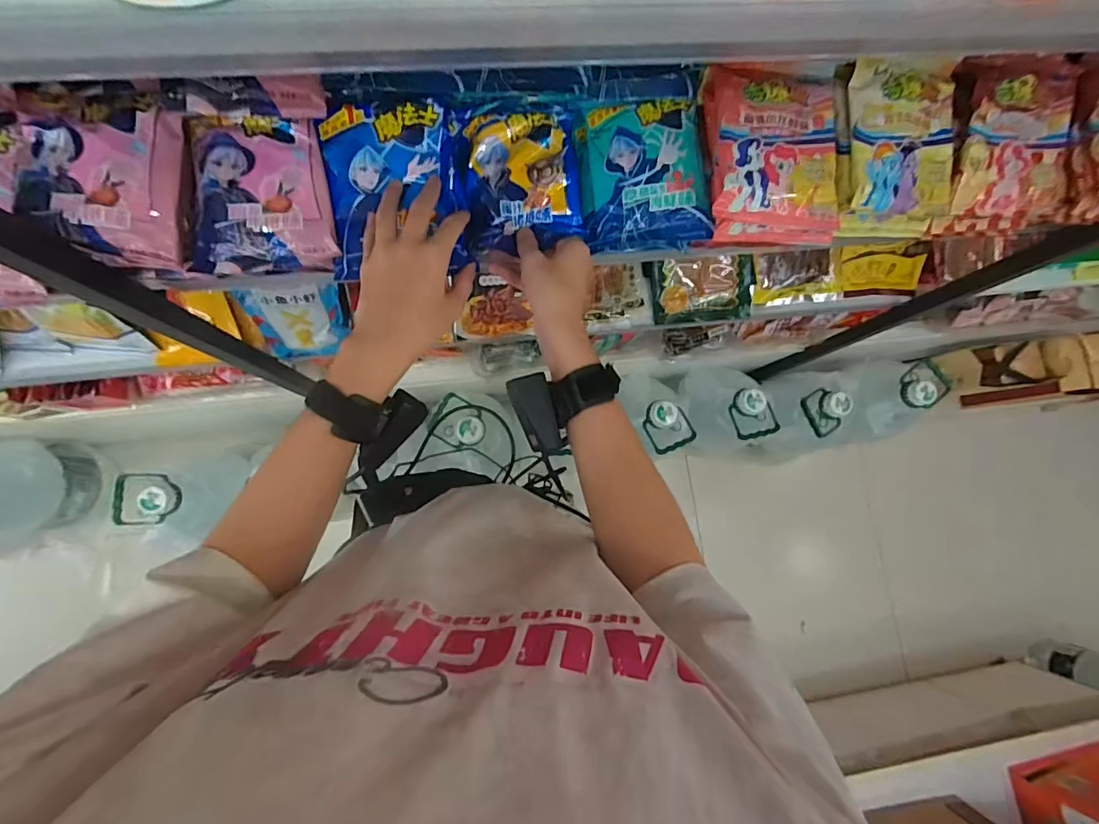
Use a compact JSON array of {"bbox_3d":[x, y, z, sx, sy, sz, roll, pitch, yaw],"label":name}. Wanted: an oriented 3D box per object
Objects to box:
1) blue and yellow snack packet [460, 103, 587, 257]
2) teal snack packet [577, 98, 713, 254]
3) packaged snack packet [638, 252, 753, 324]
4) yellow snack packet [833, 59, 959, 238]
[{"bbox_3d":[-0.027,-0.249,0.542,0.123,0.032,0.152,-4,91,-6],"label":"blue and yellow snack packet"},{"bbox_3d":[0.100,-0.254,0.554,0.127,0.046,0.150,-4,82,-6],"label":"teal snack packet"},{"bbox_3d":[0.264,-0.214,0.901,0.192,0.031,0.113,-4,110,-4],"label":"packaged snack packet"},{"bbox_3d":[0.368,-0.281,0.549,0.129,0.045,0.171,-2,95,-12],"label":"yellow snack packet"}]

